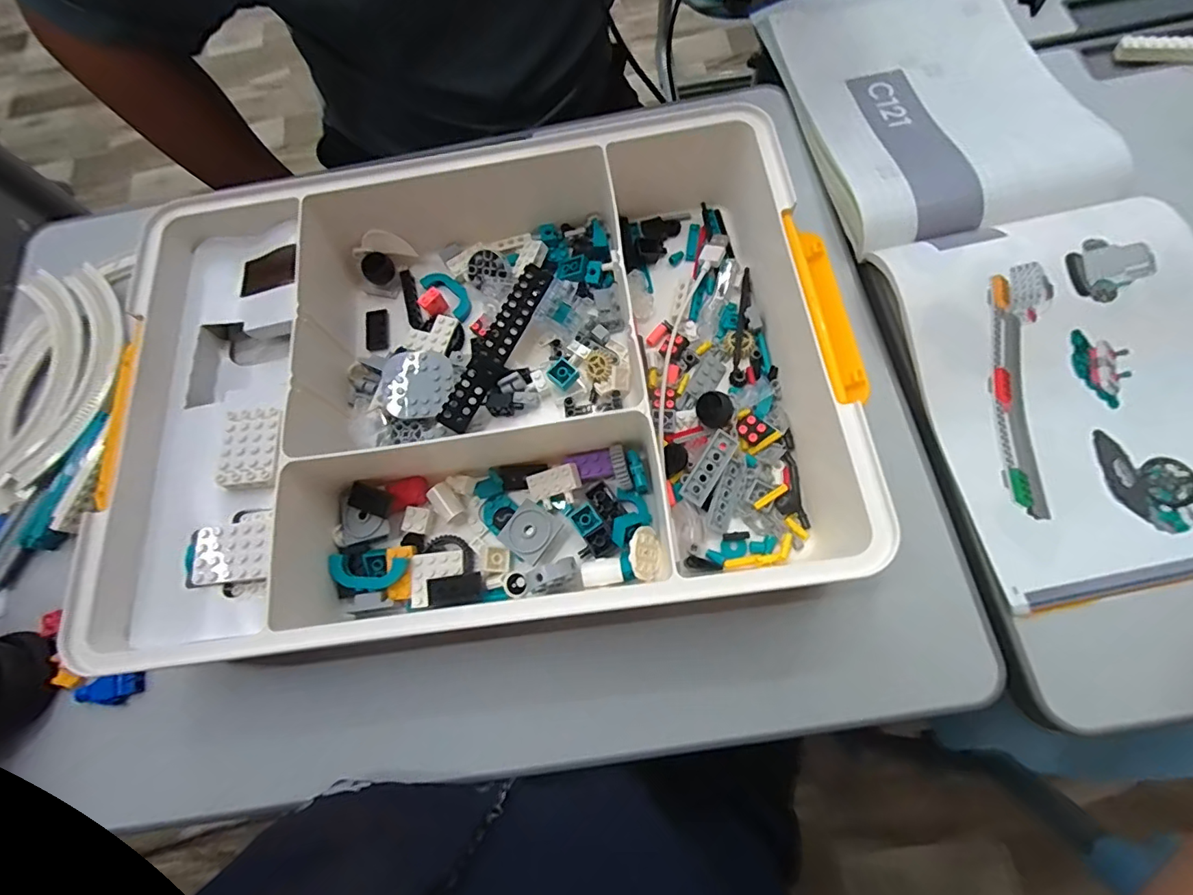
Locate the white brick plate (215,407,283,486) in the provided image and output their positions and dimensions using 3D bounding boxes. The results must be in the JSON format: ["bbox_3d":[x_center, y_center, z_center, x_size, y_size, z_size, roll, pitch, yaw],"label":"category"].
[{"bbox_3d":[-0.199,0.000,0.298,0.034,0.007,0.045,-7,72,3],"label":"white brick plate"}]

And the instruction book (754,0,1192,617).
[{"bbox_3d":[0.290,-0.169,0.362,0.210,0.021,0.510,-8,71,0],"label":"instruction book"}]

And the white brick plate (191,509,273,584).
[{"bbox_3d":[-0.199,0.055,0.282,0.040,0.007,0.036,-8,72,3],"label":"white brick plate"}]

